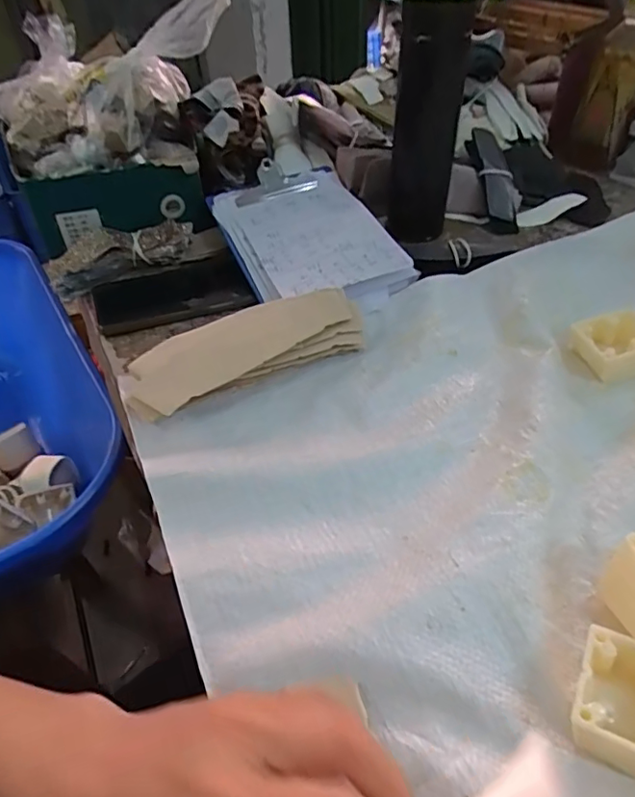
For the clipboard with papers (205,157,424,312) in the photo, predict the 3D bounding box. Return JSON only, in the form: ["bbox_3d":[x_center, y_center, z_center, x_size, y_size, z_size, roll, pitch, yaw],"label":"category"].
[{"bbox_3d":[-0.012,-0.161,0.541,0.140,0.025,0.216,-21,56,-12],"label":"clipboard with papers"}]

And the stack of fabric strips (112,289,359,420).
[{"bbox_3d":[-0.055,-0.039,0.436,0.194,0.037,0.069,-25,49,-20],"label":"stack of fabric strips"}]

